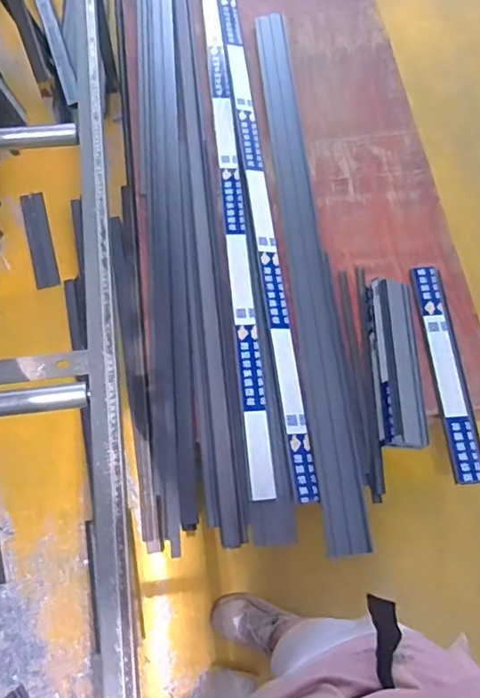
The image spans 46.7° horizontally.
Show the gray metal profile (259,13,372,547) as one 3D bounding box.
[{"bbox_3d":[0.191,-0.336,1.603,0.126,0.039,1.731,-4,66,-3],"label":"gray metal profile"}]

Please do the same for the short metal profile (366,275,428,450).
[{"bbox_3d":[0.409,0.023,1.450,0.122,0.071,0.481,1,67,-2],"label":"short metal profile"}]

